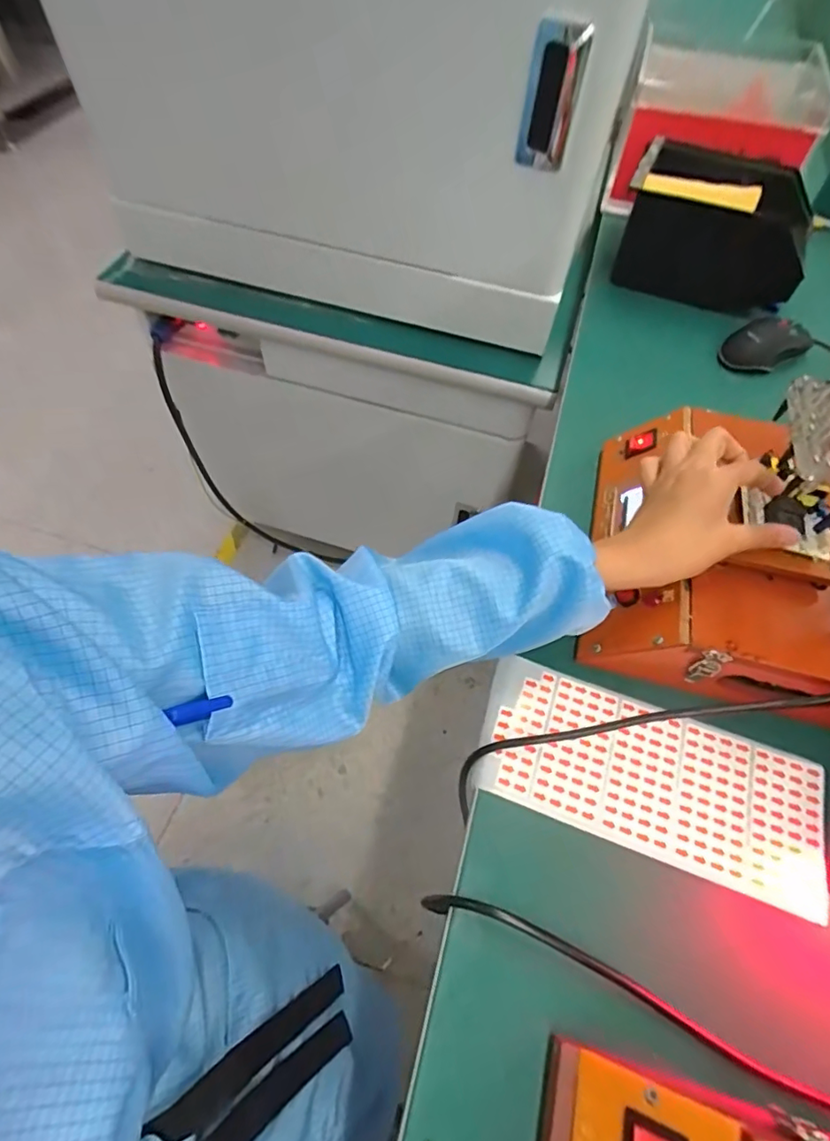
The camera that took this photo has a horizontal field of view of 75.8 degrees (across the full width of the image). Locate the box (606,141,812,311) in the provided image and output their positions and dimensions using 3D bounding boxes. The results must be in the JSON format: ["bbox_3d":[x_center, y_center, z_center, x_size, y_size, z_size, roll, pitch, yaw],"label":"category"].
[{"bbox_3d":[0.387,-0.445,0.696,0.225,0.124,0.153,15,60,6],"label":"box"}]

